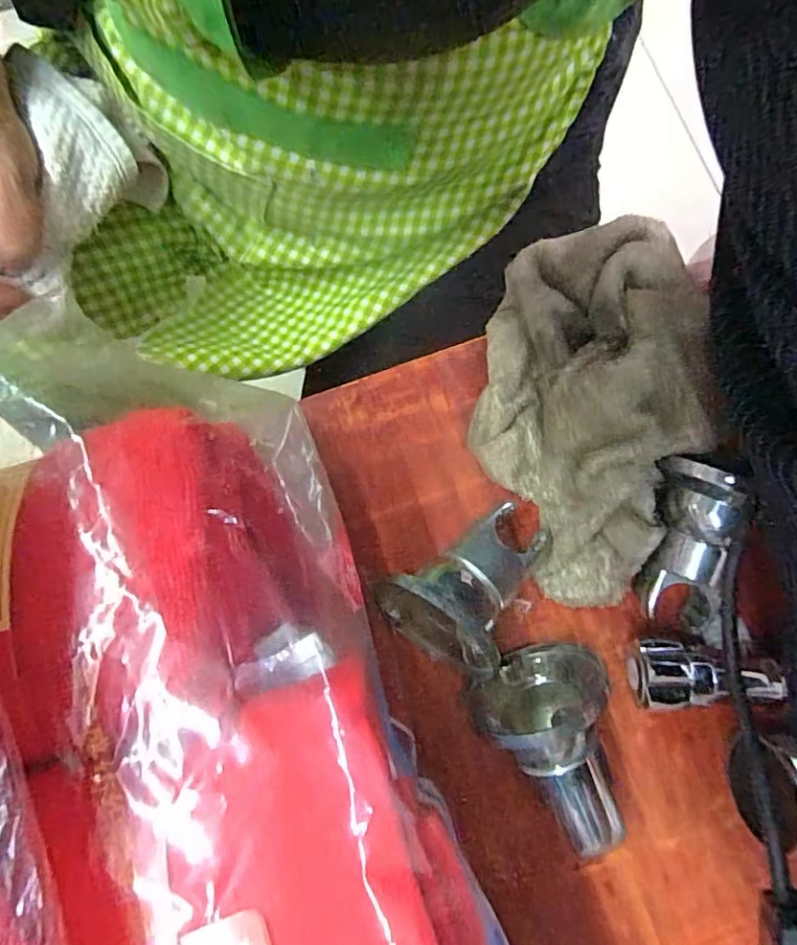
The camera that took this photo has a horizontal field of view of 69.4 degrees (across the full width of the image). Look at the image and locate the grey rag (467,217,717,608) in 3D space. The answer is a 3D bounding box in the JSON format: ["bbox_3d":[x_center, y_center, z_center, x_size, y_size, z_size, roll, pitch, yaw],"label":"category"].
[{"bbox_3d":[0.092,-0.043,0.279,0.106,0.062,0.200,-4,78,0],"label":"grey rag"}]

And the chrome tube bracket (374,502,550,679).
[{"bbox_3d":[0.031,0.050,0.272,0.060,0.041,0.074,31,80,7],"label":"chrome tube bracket"}]

